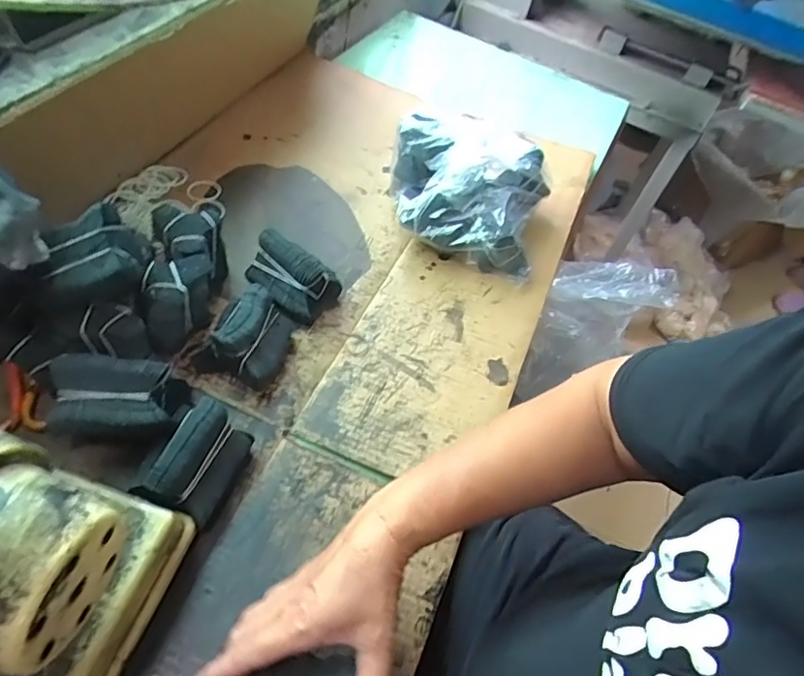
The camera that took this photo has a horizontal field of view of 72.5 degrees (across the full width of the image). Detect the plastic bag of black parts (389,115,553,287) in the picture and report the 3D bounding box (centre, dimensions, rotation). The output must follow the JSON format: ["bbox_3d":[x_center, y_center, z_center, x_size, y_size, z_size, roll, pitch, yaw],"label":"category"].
[{"bbox_3d":[0.083,-0.194,0.747,0.216,0.100,0.184,14,52,3],"label":"plastic bag of black parts"}]

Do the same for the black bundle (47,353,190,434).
[{"bbox_3d":[-0.258,0.056,0.502,0.105,0.063,0.076,1,53,-11],"label":"black bundle"}]

